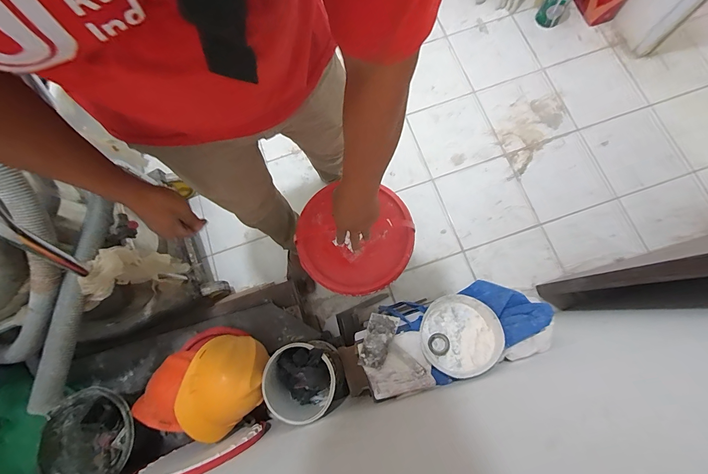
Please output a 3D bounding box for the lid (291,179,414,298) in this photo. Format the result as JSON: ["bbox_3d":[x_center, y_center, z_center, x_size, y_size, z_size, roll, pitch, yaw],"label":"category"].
[{"bbox_3d":[-0.001,0.005,0.847,0.300,0.034,0.277,0,73,1],"label":"lid"}]

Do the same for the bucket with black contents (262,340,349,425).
[{"bbox_3d":[-0.126,0.386,0.872,0.189,0.223,0.190,-1,76,4],"label":"bucket with black contents"}]

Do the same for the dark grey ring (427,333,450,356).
[{"bbox_3d":[0.196,0.247,0.743,0.048,0.008,0.049,-1,76,4],"label":"dark grey ring"}]

